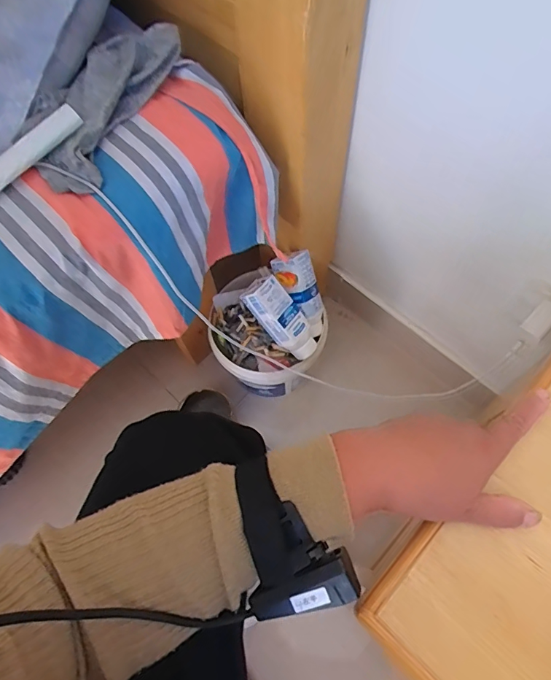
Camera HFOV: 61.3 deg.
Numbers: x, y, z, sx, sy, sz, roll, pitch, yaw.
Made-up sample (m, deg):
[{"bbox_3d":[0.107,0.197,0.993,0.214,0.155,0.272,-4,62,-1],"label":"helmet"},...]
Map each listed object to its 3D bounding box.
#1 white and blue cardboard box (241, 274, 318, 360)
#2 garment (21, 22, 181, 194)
[{"bbox_3d":[0.011,-0.030,0.726,0.059,0.041,0.140,-45,110,-17],"label":"white and blue cardboard box"},{"bbox_3d":[-0.187,-0.255,0.501,0.100,0.041,0.203,20,68,11],"label":"garment"}]

